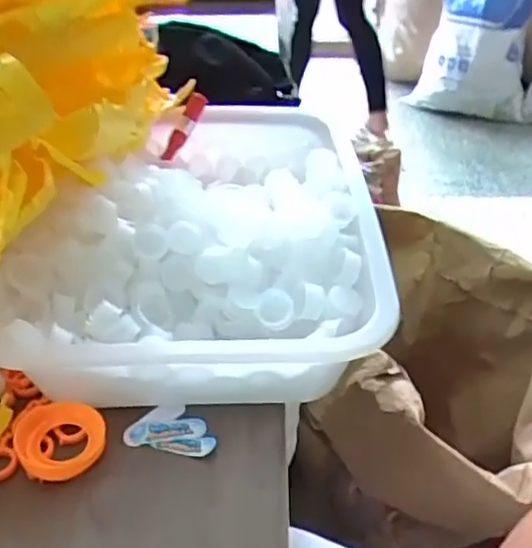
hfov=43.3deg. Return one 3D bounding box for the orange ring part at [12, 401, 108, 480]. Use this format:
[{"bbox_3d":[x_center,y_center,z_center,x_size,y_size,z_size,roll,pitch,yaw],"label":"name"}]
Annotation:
[{"bbox_3d":[-0.144,0.116,0.472,0.059,0.023,0.066,-15,40,-19],"label":"orange ring part"}]

